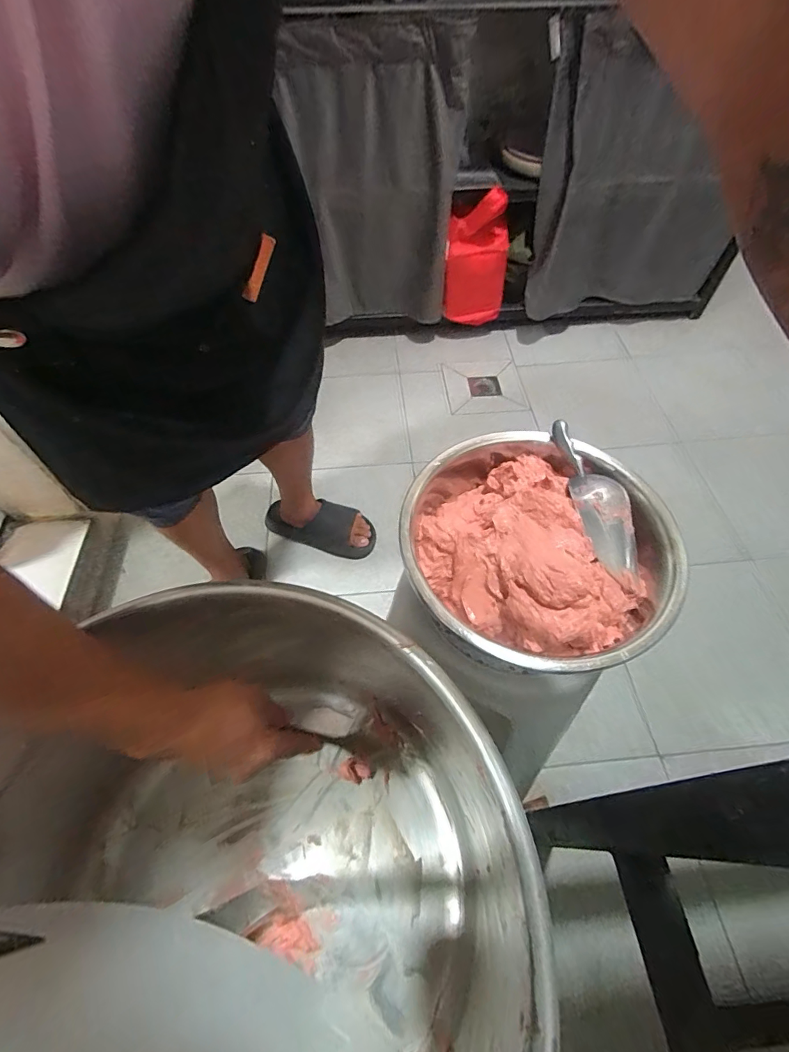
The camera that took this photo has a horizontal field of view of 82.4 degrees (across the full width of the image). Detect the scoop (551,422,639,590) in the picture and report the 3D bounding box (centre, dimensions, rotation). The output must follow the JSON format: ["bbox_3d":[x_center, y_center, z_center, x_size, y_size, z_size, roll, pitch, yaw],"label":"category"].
[{"bbox_3d":[0.228,-0.032,0.512,0.062,0.044,0.192,-5,57,-2],"label":"scoop"}]

